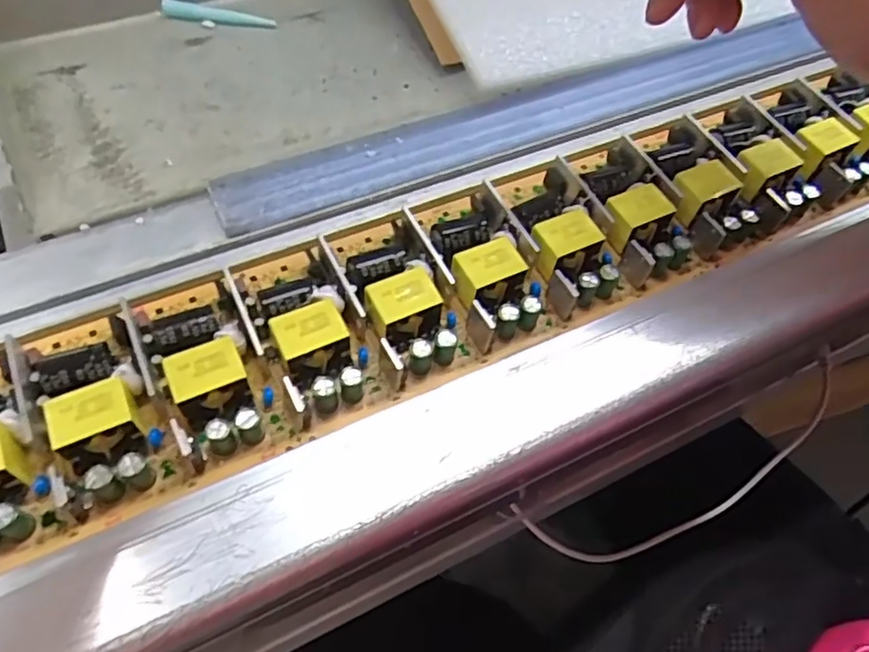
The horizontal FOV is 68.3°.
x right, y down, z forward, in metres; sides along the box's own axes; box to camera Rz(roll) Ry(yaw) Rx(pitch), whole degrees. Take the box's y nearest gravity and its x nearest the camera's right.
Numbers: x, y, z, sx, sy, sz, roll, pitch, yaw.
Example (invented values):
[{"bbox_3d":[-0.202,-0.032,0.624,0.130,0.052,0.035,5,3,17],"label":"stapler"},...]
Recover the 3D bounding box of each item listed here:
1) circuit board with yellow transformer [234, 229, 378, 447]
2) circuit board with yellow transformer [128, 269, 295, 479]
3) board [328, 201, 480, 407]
[{"bbox_3d":[-0.055,-0.002,0.282,0.046,0.024,0.093,-20,61,-15],"label":"circuit board with yellow transformer"},{"bbox_3d":[-0.095,0.013,0.270,0.045,0.024,0.092,-22,61,-16],"label":"circuit board with yellow transformer"},{"bbox_3d":[-0.014,-0.018,0.296,0.048,0.025,0.092,-16,60,-13],"label":"board"}]

